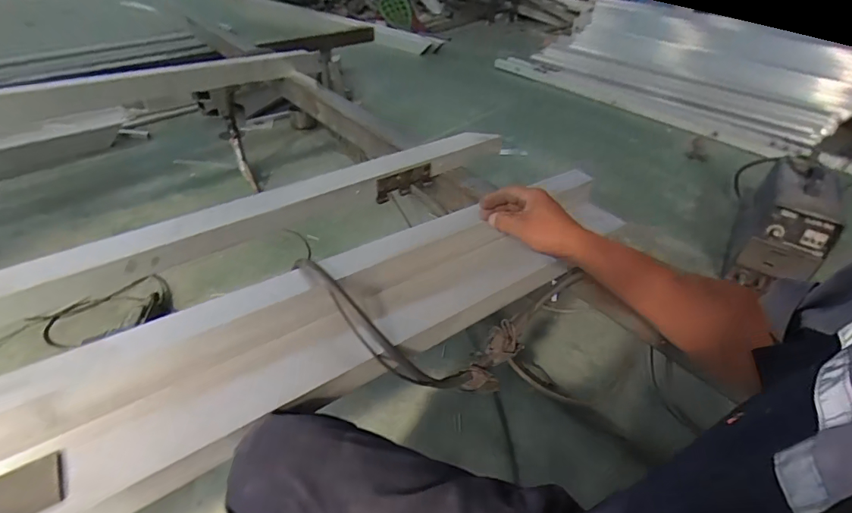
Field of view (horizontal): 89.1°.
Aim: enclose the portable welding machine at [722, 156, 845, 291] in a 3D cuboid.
[{"bbox_3d":[1.183,-0.125,1.445,0.162,0.320,0.478,23,42,21],"label":"portable welding machine"}]

